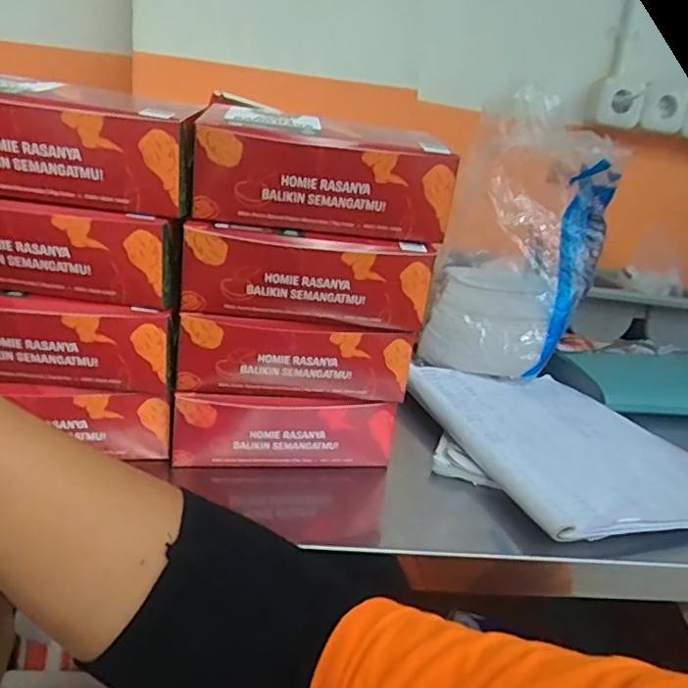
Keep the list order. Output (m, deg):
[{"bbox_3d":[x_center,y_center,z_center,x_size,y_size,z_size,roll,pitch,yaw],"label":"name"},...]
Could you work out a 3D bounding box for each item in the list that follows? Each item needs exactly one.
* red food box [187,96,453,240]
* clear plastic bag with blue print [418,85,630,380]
[{"bbox_3d":[-0.017,-0.123,0.420,0.171,0.076,0.102,3,18,-13],"label":"red food box"},{"bbox_3d":[0.210,-0.129,0.706,0.184,0.301,0.146,12,18,15],"label":"clear plastic bag with blue print"}]

